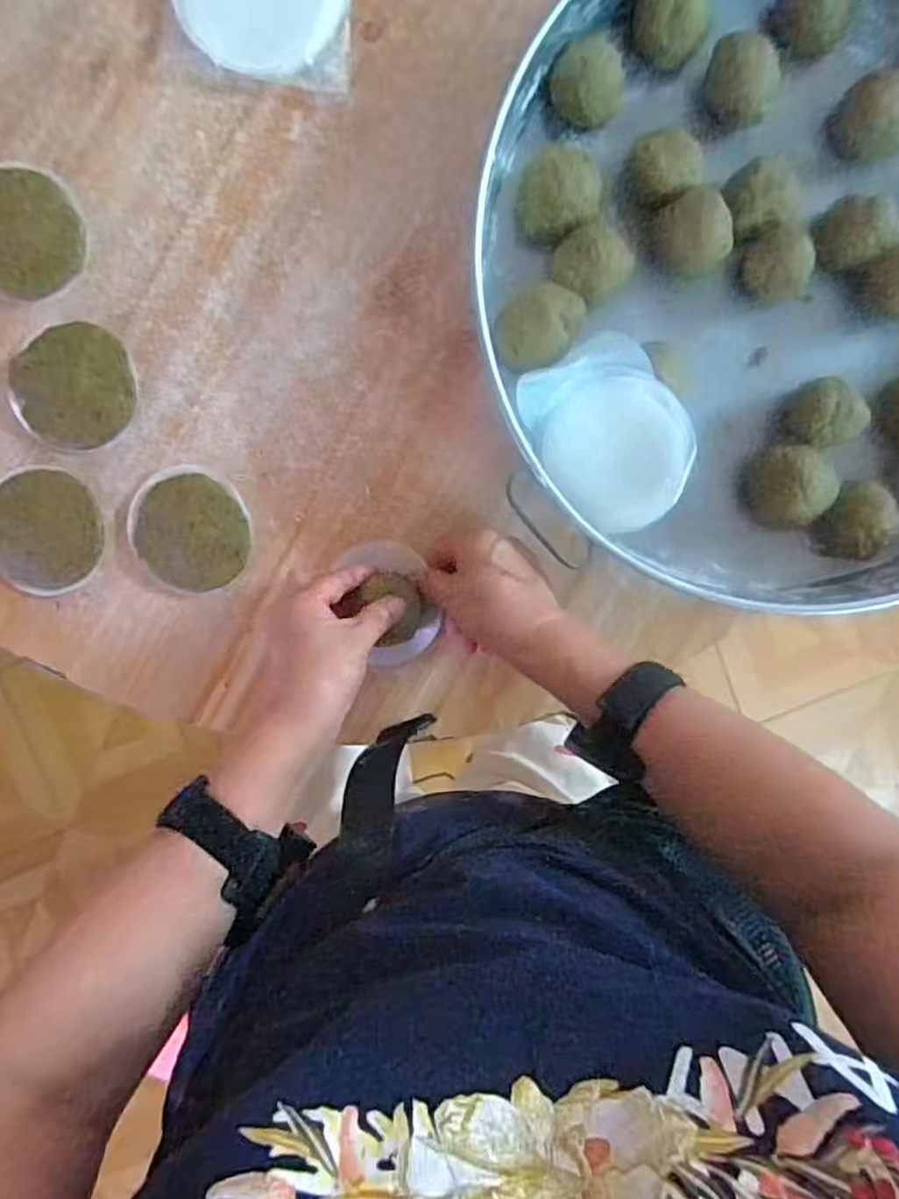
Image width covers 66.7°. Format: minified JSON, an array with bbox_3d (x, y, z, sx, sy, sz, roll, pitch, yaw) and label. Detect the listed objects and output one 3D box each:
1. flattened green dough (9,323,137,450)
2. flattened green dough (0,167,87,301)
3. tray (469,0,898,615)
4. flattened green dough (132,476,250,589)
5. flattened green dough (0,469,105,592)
[{"bbox_3d":[-0.258,-0.146,0.471,0.079,0.008,0.078,0,96,-1],"label":"flattened green dough"},{"bbox_3d":[-0.286,-0.245,0.461,0.075,0.008,0.080,0,96,-1],"label":"flattened green dough"},{"bbox_3d":[0.235,-0.215,0.442,0.413,0.069,0.420,0,96,-1],"label":"tray"},{"bbox_3d":[-0.182,-0.046,0.483,0.075,0.008,0.081,0,96,-1],"label":"flattened green dough"},{"bbox_3d":[-0.288,-0.049,0.482,0.078,0.007,0.081,0,96,-1],"label":"flattened green dough"}]

